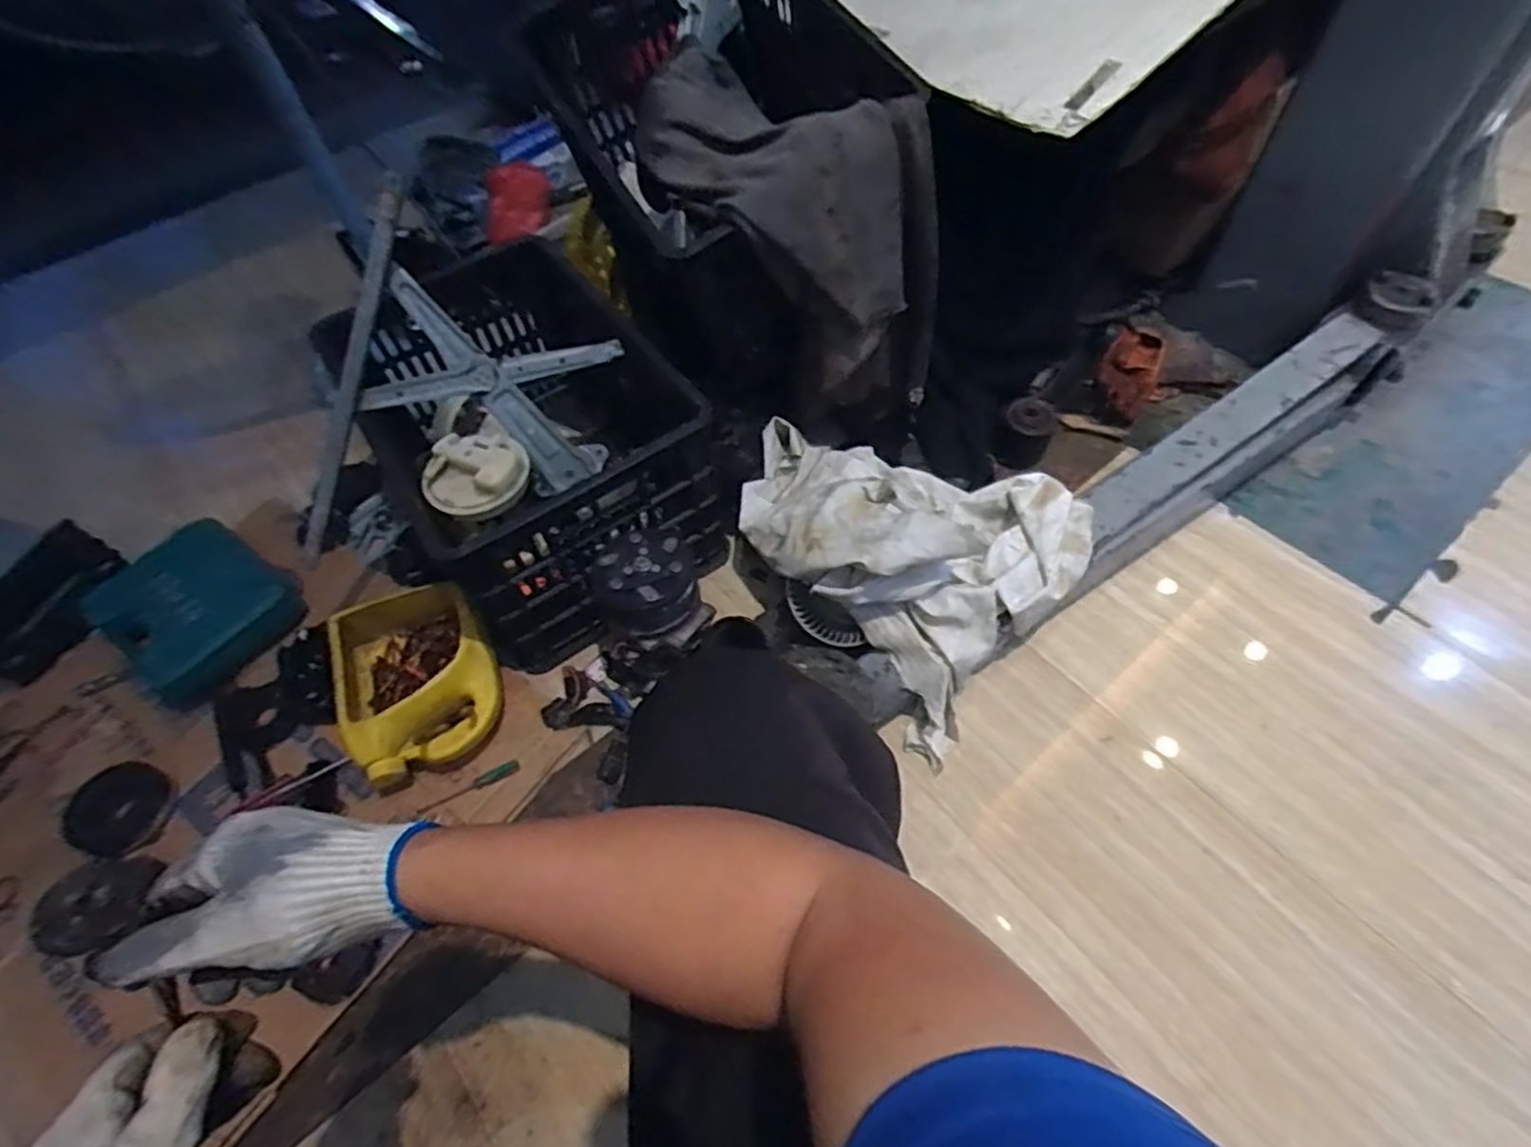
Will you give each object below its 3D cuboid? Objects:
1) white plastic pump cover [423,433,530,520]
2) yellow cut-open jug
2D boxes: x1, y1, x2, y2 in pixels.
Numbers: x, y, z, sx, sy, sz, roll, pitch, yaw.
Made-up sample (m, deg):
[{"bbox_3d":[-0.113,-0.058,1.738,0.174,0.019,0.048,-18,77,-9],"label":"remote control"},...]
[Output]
[{"bbox_3d":[-0.329,-0.113,0.814,0.116,0.049,0.092,-27,59,-14],"label":"white plastic pump cover"},{"bbox_3d":[-0.414,0.124,0.854,0.171,0.100,0.214,-27,60,-15],"label":"yellow cut-open jug"}]

